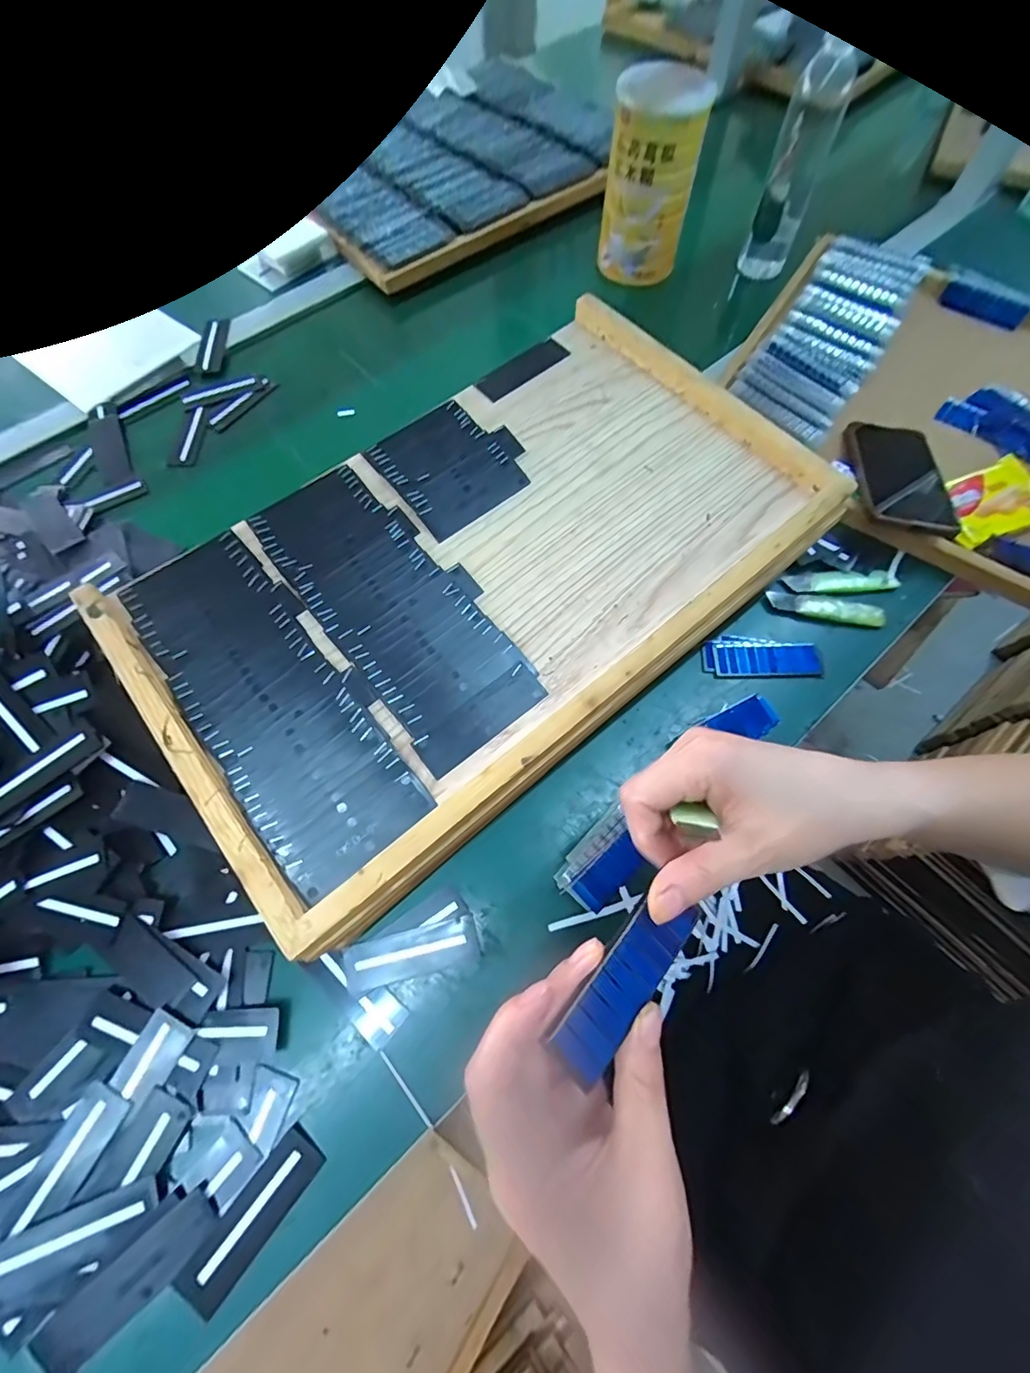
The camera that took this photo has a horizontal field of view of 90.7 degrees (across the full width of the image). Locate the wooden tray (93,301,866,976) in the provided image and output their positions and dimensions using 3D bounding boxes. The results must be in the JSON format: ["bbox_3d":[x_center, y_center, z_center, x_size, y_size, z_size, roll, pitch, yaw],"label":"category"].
[{"bbox_3d":[-0.019,-0.101,0.378,0.499,0.030,0.304,-38,72,-16],"label":"wooden tray"}]

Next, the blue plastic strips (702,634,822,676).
[{"bbox_3d":[0.215,-0.027,0.446,0.099,0.004,0.038,1,67,2],"label":"blue plastic strips"}]

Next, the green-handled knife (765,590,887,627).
[{"bbox_3d":[0.283,-0.072,0.462,0.102,0.011,0.021,9,68,4],"label":"green-handled knife"}]

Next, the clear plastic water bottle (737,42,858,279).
[{"bbox_3d":[0.327,-0.599,0.598,0.063,0.192,0.058,9,60,2],"label":"clear plastic water bottle"}]

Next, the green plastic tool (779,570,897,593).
[{"bbox_3d":[0.303,-0.098,0.473,0.099,0.015,0.021,-1,68,0],"label":"green plastic tool"}]

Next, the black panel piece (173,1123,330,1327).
[{"bbox_3d":[-0.157,0.320,0.308,0.029,0.008,0.092,36,72,14],"label":"black panel piece"}]

